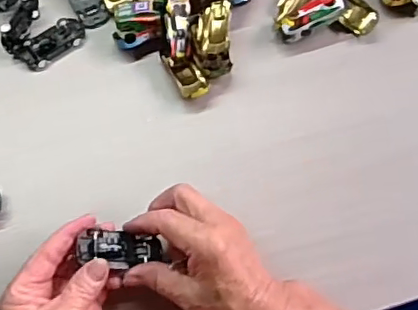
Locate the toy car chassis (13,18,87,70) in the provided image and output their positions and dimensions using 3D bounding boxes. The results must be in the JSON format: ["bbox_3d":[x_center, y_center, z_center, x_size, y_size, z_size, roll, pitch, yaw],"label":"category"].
[{"bbox_3d":[-0.148,-0.108,0.534,0.067,0.011,0.030,-38,73,-13],"label":"toy car chassis"}]

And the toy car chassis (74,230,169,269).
[{"bbox_3d":[-0.064,0.071,0.423,0.067,0.013,0.028,8,71,-26],"label":"toy car chassis"}]

